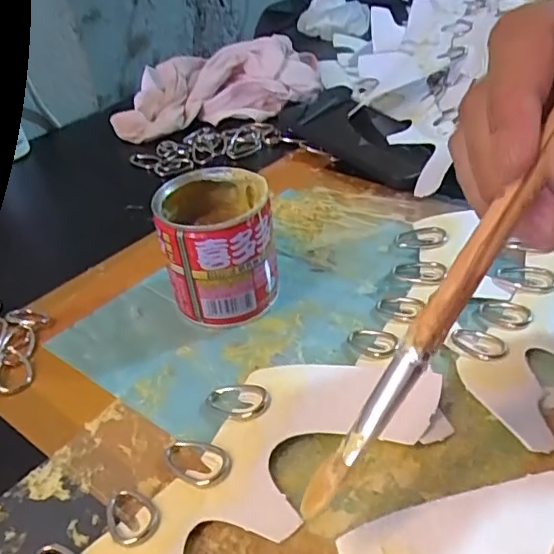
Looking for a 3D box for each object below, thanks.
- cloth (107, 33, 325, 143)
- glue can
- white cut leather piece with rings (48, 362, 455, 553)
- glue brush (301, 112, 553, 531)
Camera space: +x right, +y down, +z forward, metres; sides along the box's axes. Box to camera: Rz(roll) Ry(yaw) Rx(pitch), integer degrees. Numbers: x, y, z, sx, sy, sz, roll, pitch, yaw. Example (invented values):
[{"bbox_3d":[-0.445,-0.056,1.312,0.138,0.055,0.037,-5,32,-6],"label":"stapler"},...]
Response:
[{"bbox_3d":[-0.059,-0.207,0.581,0.201,0.055,0.139,-5,37,-1],"label":"cloth"},{"bbox_3d":[-0.034,-0.019,0.329,0.061,0.071,0.067,-3,37,2],"label":"glue can"},{"bbox_3d":[-0.027,0.086,0.239,0.209,0.015,0.081,-26,42,-25],"label":"white cut leather piece with rings"},{"bbox_3d":[0.077,-0.032,0.170,0.009,0.264,0.011,21,13,-46],"label":"glue brush"}]

